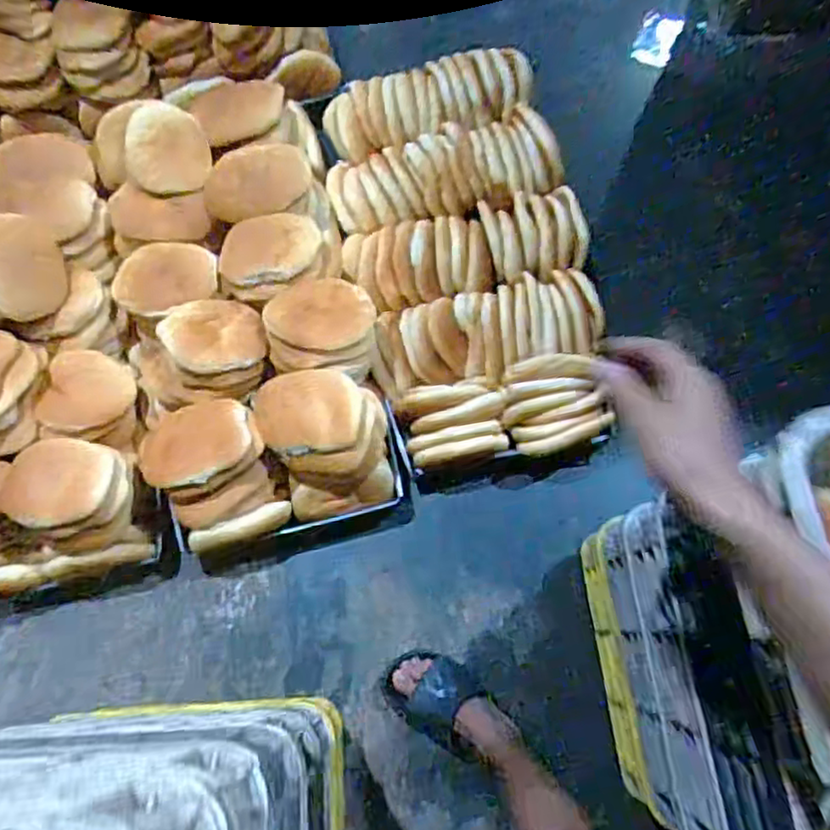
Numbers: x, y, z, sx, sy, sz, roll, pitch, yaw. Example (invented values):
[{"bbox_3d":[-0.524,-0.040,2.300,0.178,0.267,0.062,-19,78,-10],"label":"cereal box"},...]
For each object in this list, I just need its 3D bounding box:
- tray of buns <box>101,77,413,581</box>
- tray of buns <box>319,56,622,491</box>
[{"bbox_3d":[-0.289,-0.195,1.143,0.382,0.266,0.794,-13,67,-6],"label":"tray of buns"},{"bbox_3d":[0.093,-0.301,1.227,0.415,0.147,0.791,-11,67,-5],"label":"tray of buns"}]

